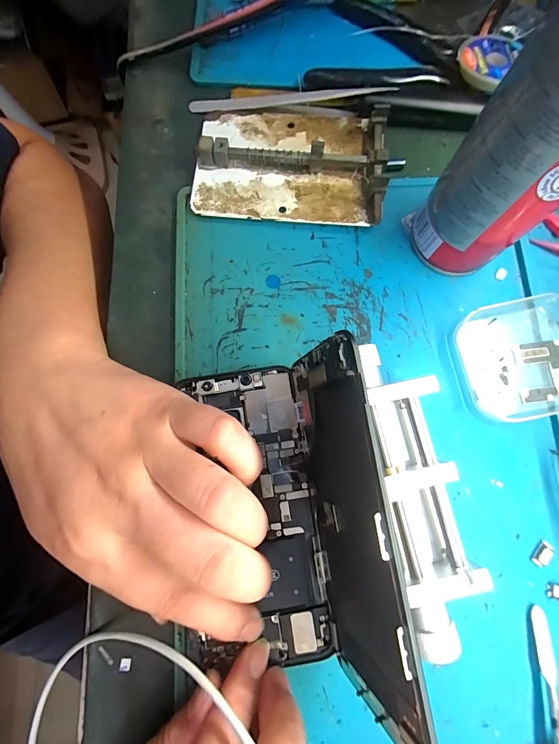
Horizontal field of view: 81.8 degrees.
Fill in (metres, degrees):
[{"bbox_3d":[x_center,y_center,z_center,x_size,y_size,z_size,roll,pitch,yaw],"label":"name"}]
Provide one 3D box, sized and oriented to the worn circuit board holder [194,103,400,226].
[{"bbox_3d":[0.008,-0.130,0.198,0.116,0.018,0.078,6,79,0],"label":"worn circuit board holder"}]

